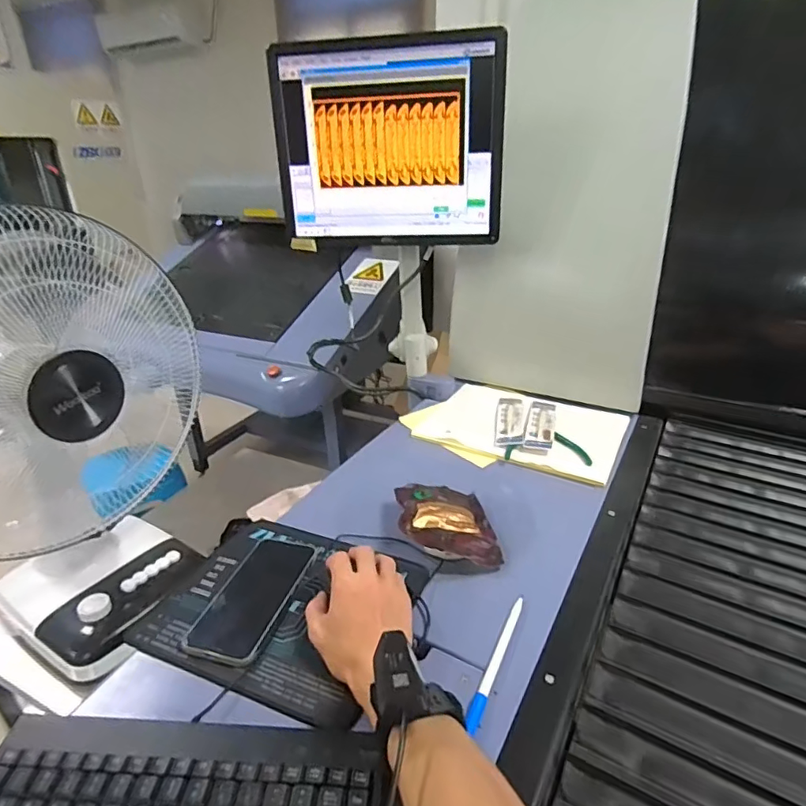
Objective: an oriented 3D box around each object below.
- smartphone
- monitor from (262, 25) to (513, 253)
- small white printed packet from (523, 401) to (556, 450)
[{"bbox_3d":[-0.155,0.199,0.556,0.079,0.015,0.162,6,26,14],"label":"smartphone"},{"bbox_3d":[-0.024,-0.418,0.849,0.364,0.299,0.041,4,25,9],"label":"monitor"},{"bbox_3d":[0.233,0.032,0.875,0.044,0.016,0.173,7,26,16],"label":"small white printed packet"}]

